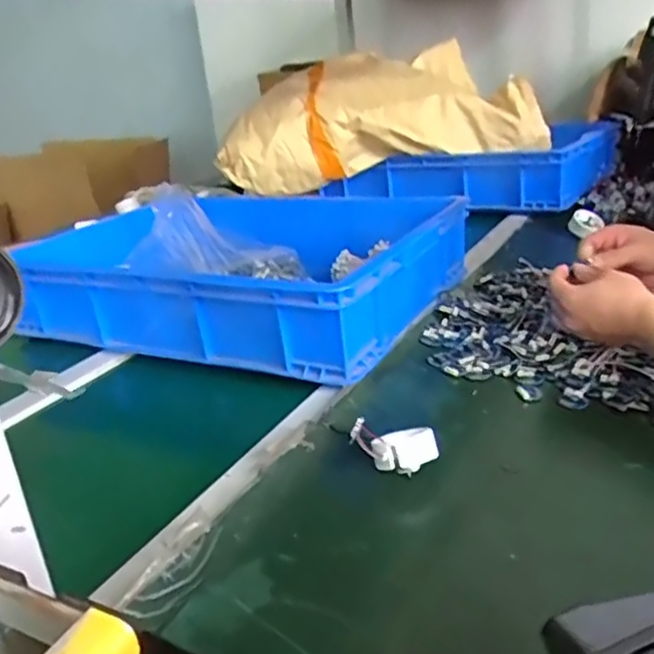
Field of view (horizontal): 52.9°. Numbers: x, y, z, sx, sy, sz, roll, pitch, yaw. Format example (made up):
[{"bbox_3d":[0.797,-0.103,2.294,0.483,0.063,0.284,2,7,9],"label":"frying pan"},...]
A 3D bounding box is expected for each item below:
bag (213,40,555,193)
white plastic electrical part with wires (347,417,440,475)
[{"bbox_3d":[0.118,-0.470,1.504,0.695,0.252,0.283,-5,23,1],"label":"bag"},{"bbox_3d":[0.059,0.102,0.595,0.058,0.031,0.077,-12,24,-15],"label":"white plastic electrical part with wires"}]

